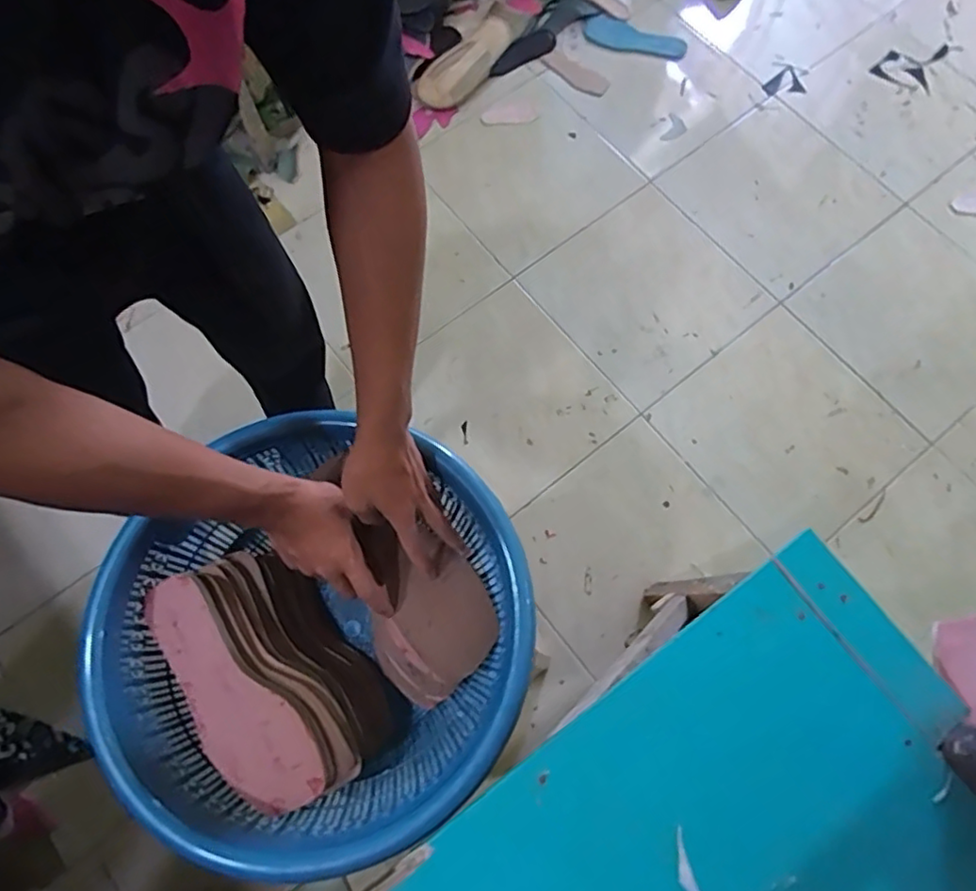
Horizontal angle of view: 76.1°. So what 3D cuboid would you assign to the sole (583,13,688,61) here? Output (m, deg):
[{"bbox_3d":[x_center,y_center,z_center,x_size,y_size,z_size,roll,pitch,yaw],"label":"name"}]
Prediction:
[{"bbox_3d":[0.363,-1.007,1.550,0.253,0.017,0.085,21,74,4],"label":"sole"}]

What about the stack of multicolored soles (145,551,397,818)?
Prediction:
[{"bbox_3d":[-0.215,0.231,0.628,0.134,0.142,0.239,-38,76,-11],"label":"stack of multicolored soles"}]

